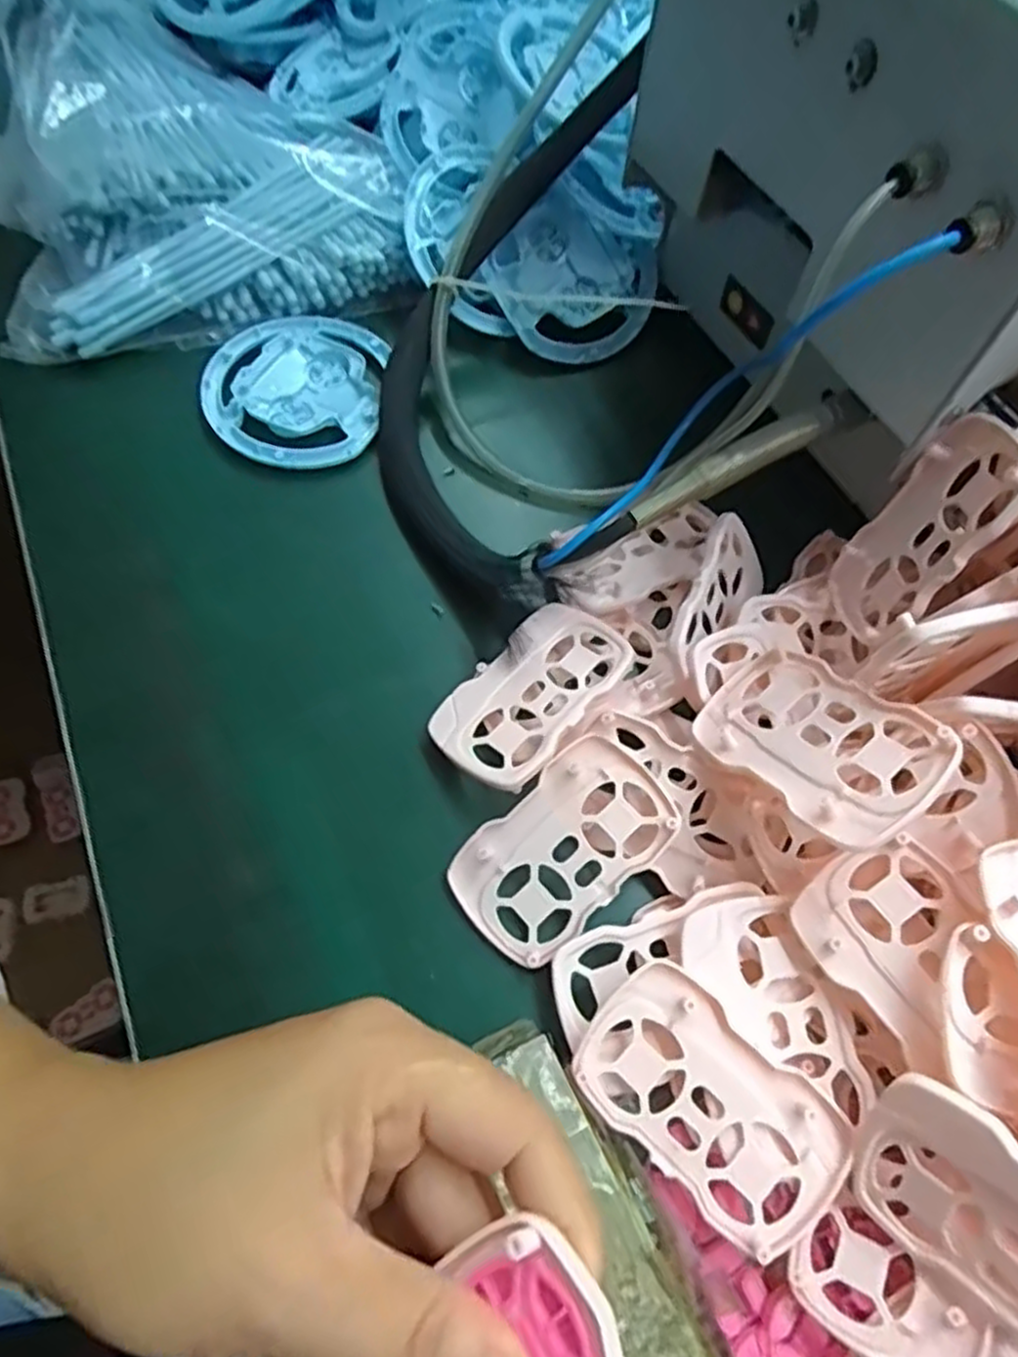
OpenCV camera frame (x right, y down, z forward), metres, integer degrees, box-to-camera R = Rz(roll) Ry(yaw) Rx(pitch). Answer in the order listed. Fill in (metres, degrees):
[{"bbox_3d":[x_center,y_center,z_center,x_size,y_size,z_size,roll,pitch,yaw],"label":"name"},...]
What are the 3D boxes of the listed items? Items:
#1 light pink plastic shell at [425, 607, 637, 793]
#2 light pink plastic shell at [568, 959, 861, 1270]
[{"bbox_3d":[0.010,0.004,0.324,0.051,0.016,0.088,40,69,15],"label":"light pink plastic shell"},{"bbox_3d":[0.068,0.143,0.255,0.088,0.014,0.051,40,69,16],"label":"light pink plastic shell"}]

